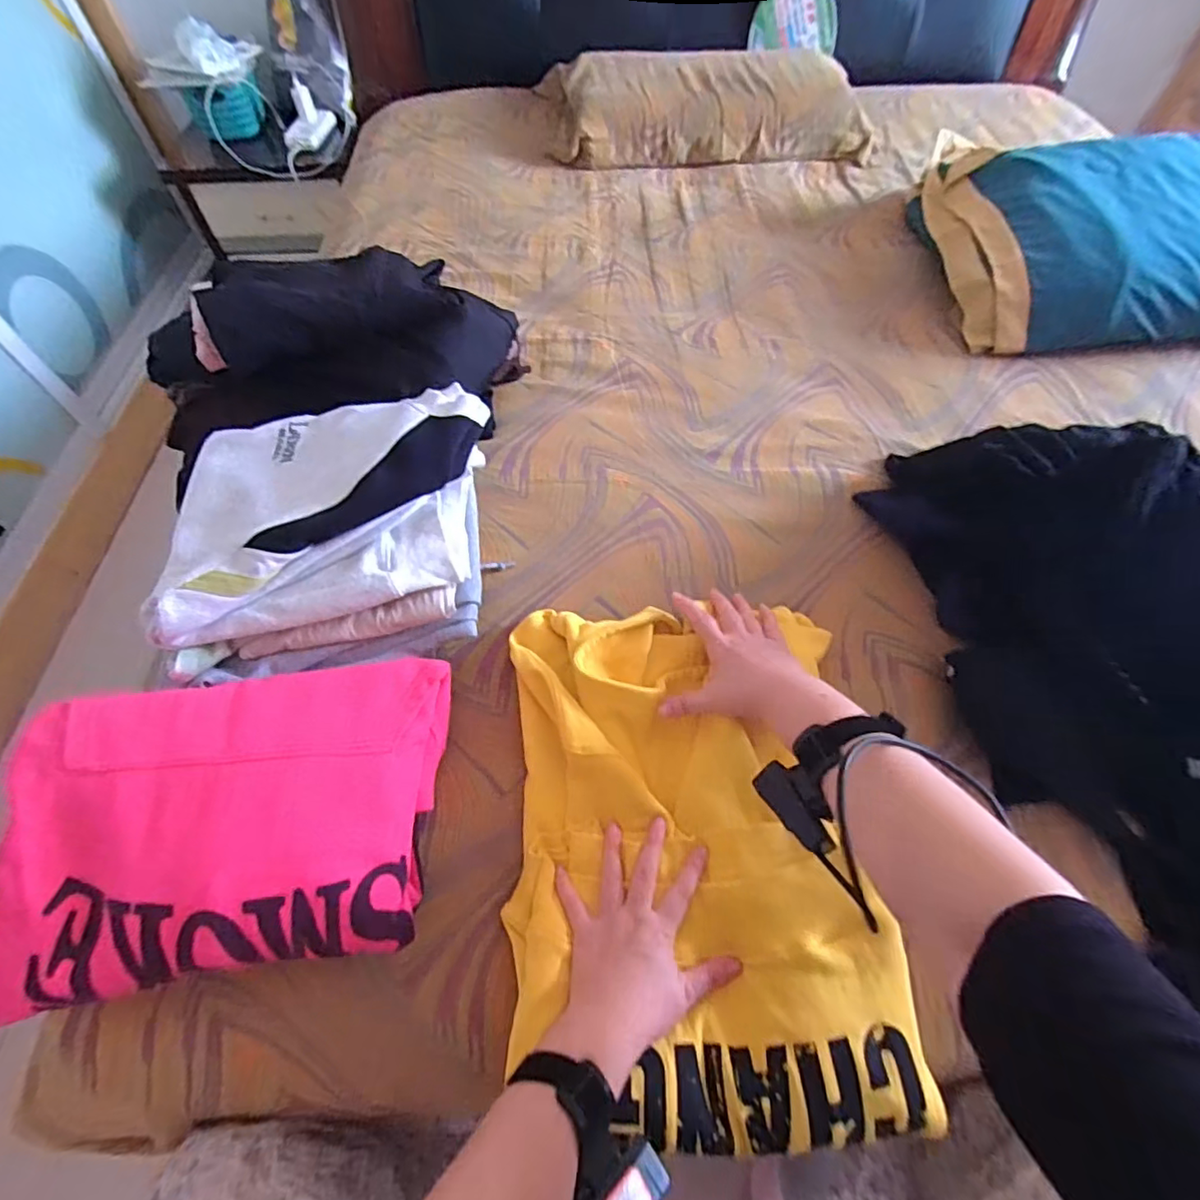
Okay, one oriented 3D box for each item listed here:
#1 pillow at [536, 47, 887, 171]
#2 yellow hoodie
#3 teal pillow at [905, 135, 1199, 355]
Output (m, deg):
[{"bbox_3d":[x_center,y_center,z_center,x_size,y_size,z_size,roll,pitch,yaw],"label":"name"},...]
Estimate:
[{"bbox_3d":[0.230,-1.147,1.299,0.728,0.105,0.401,0,59,0],"label":"pillow"},{"bbox_3d":[0.078,0.199,0.495,0.312,0.058,0.415,0,59,0],"label":"yellow hoodie"},{"bbox_3d":[0.859,-0.614,0.948,0.538,0.140,0.477,-2,59,-1],"label":"teal pillow"}]

